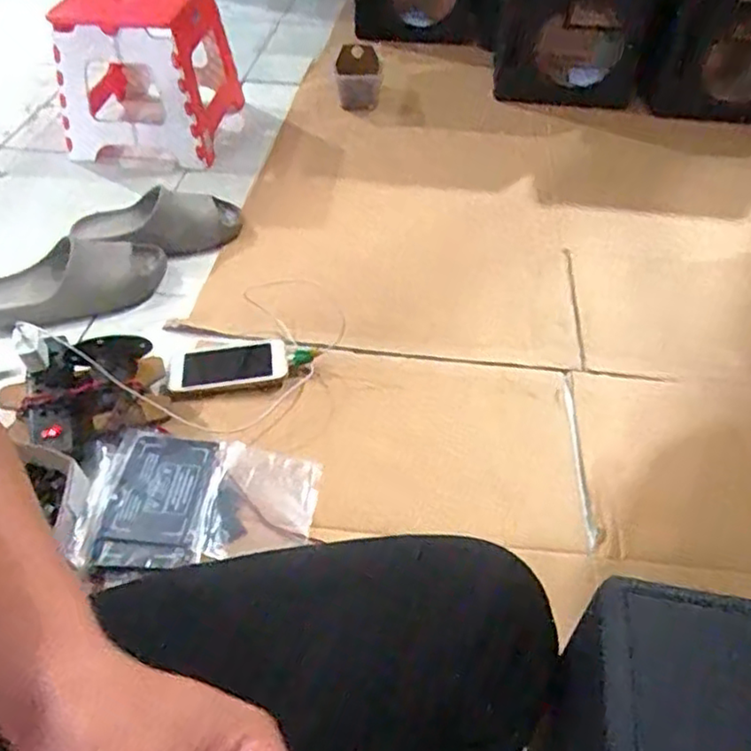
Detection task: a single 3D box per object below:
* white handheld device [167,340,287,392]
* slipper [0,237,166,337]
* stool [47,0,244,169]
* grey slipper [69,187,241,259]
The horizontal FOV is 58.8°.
[{"bbox_3d":[-0.204,-0.014,0.922,0.158,0.015,0.080,-6,47,-6],"label":"white handheld device"},{"bbox_3d":[-0.460,-0.135,1.009,0.273,0.079,0.108,-10,47,-11],"label":"slipper"},{"bbox_3d":[-0.439,-0.600,1.292,0.266,0.259,0.304,7,46,5],"label":"stool"},{"bbox_3d":[-0.353,-0.246,1.106,0.260,0.071,0.109,-12,48,-13],"label":"grey slipper"}]

